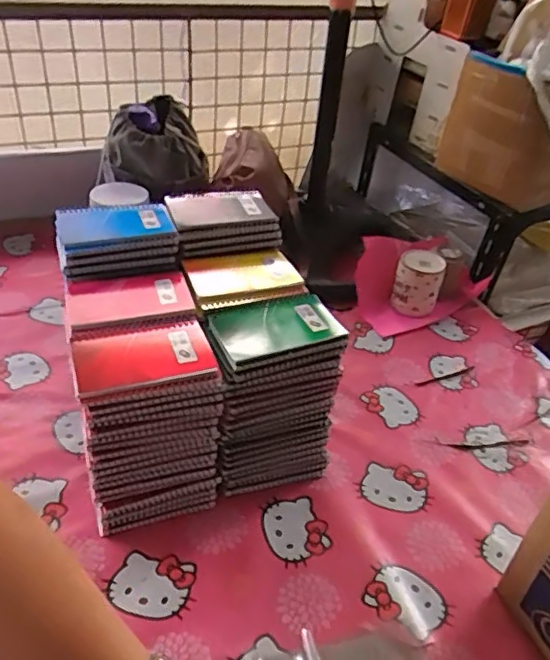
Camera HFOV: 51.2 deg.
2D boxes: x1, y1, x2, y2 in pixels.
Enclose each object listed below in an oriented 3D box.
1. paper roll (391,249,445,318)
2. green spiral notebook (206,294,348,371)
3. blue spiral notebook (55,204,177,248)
[{"bbox_3d":[0.258,-0.087,1.048,0.083,0.096,0.076,14,38,10],"label":"paper roll"},{"bbox_3d":[-0.001,-0.005,0.637,0.137,0.013,0.101,-13,41,-24],"label":"green spiral notebook"},{"bbox_3d":[-0.199,-0.137,0.715,0.133,0.014,0.091,-9,40,-19],"label":"blue spiral notebook"}]

